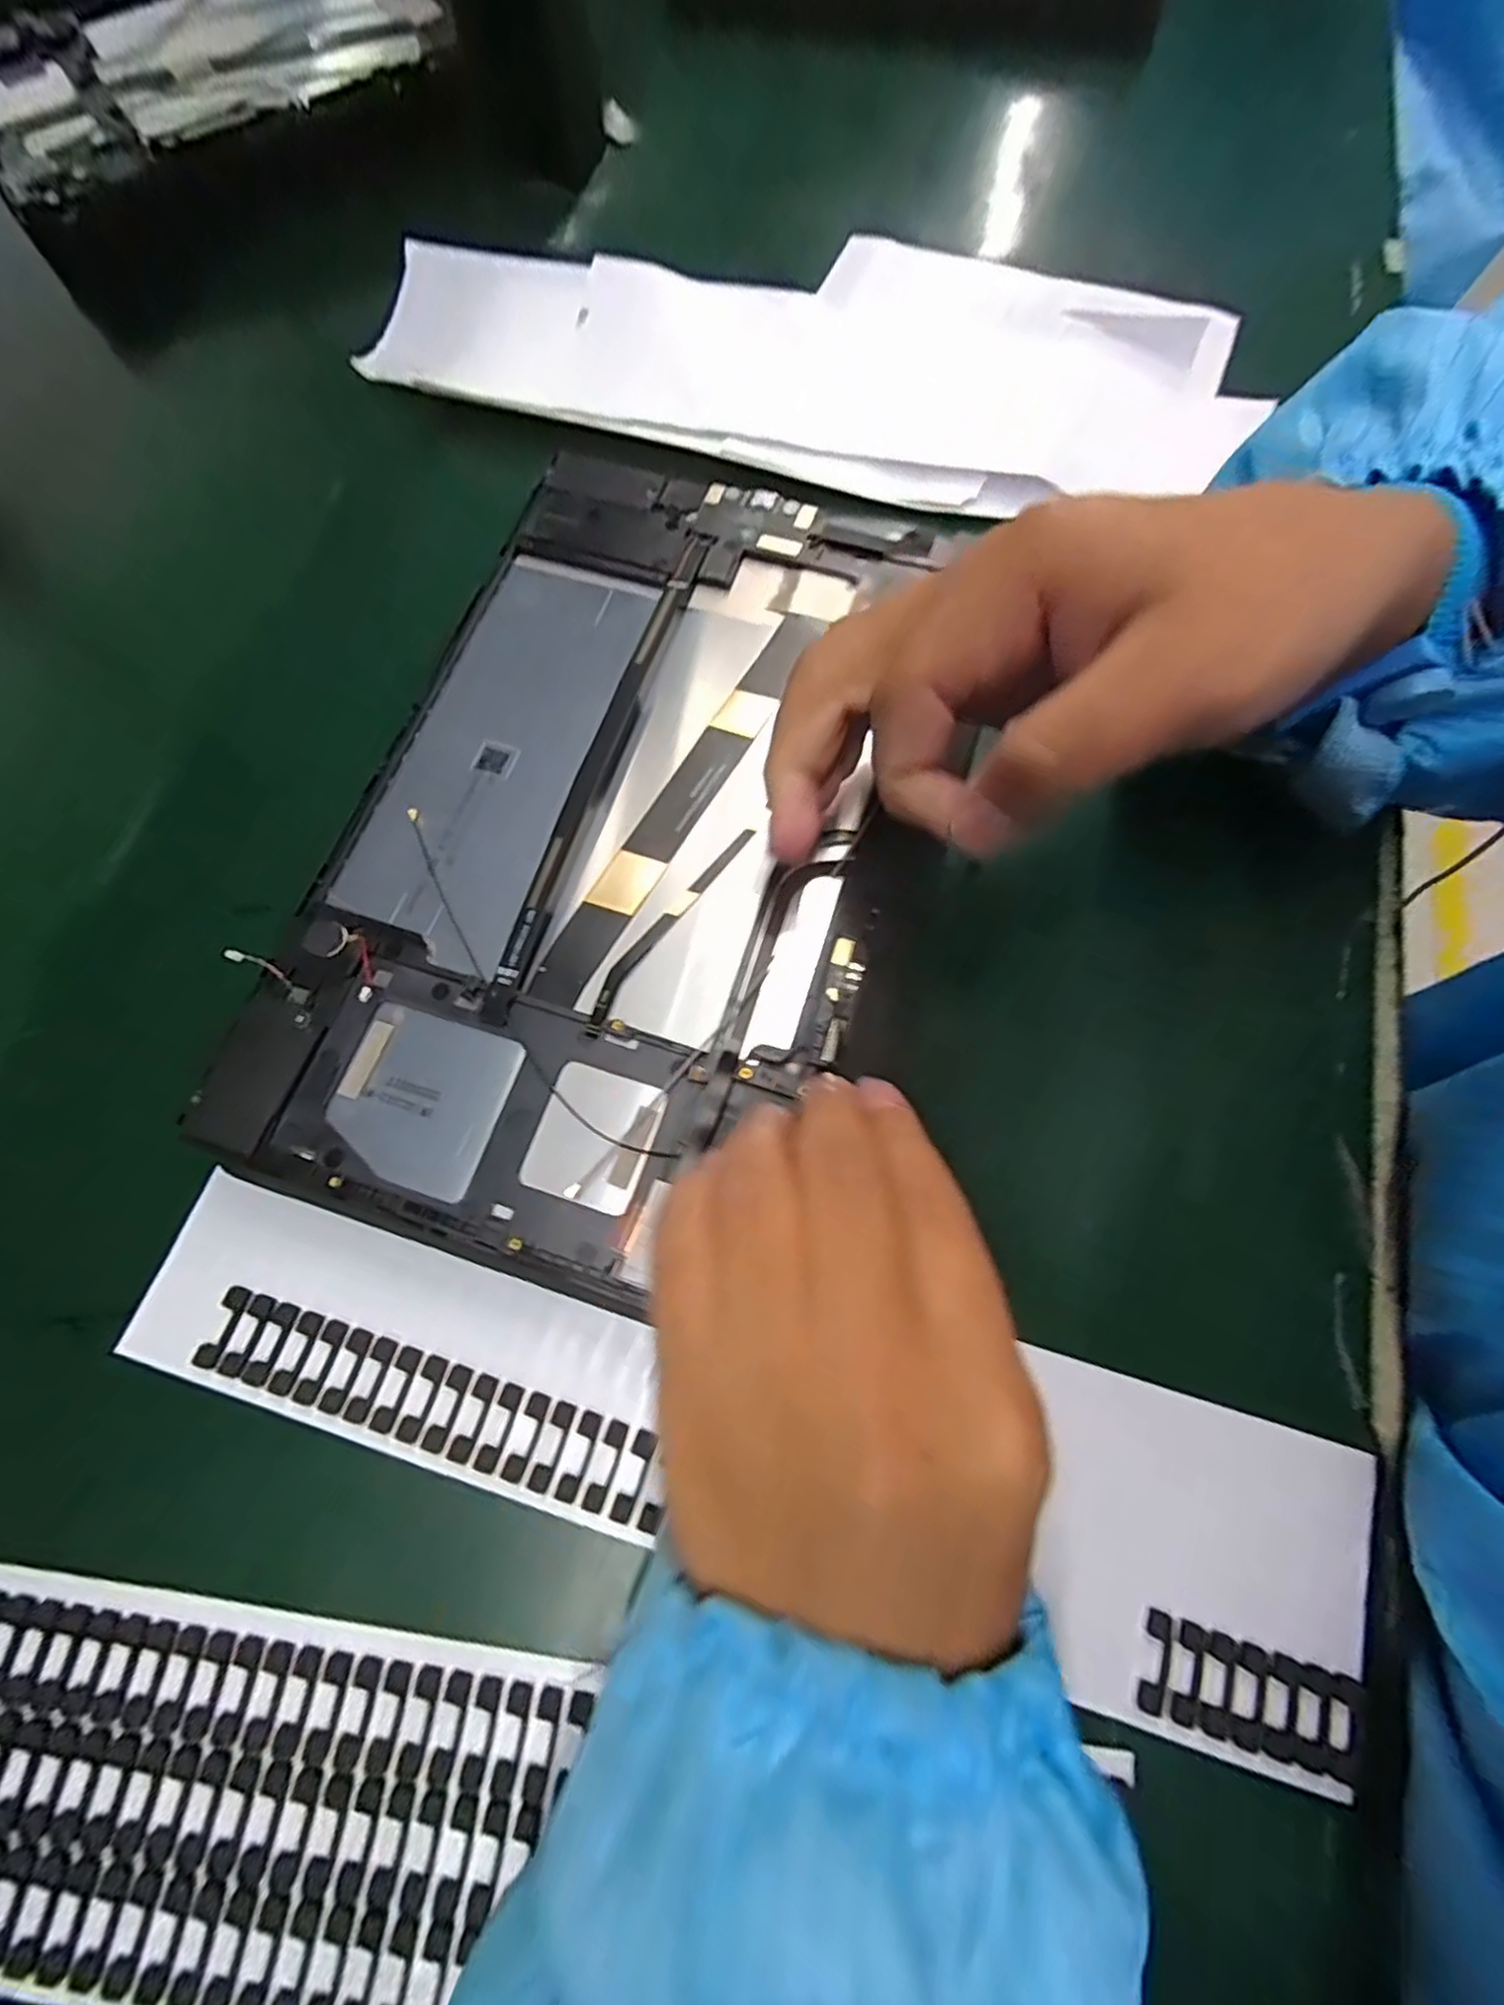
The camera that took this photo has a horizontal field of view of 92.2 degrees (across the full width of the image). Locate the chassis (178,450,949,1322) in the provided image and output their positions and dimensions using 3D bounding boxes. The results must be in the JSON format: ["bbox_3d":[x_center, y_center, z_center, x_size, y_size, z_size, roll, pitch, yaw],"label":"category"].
[{"bbox_3d":[-0.033,-0.052,0.205,0.145,0.012,0.237,20,73,4],"label":"chassis"}]

